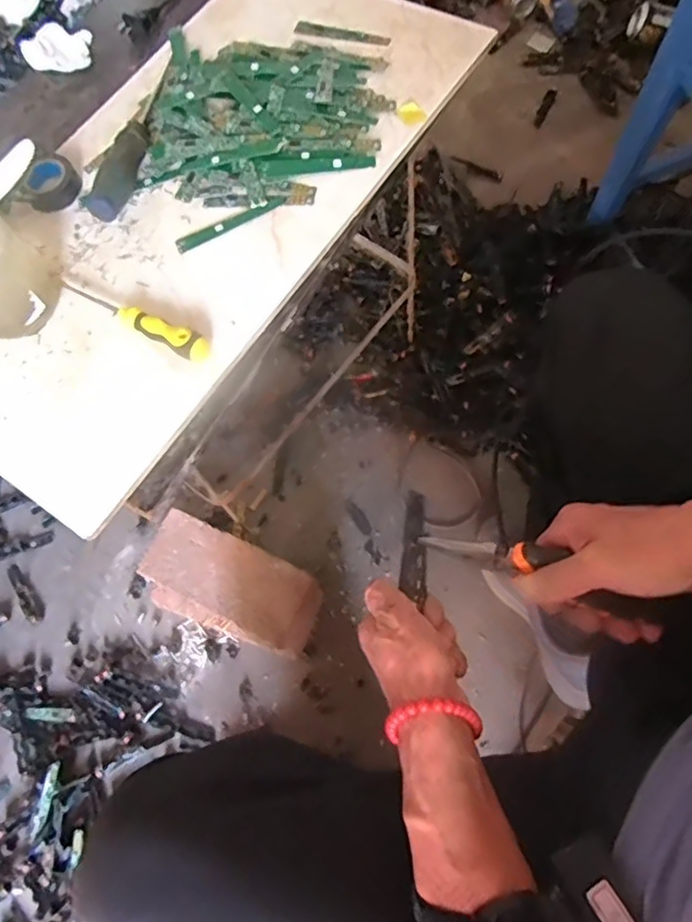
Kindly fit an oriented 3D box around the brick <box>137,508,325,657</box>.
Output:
[{"bbox_3d":[-0.152,0.176,0.817,0.240,0.096,0.122,20,71,14],"label":"brick"}]

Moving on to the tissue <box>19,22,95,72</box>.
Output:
[{"bbox_3d":[-0.307,-0.438,0.628,0.067,0.020,0.051,-4,67,5],"label":"tissue"}]

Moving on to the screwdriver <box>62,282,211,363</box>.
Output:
[{"bbox_3d":[-0.172,-0.121,0.479,0.151,0.024,0.021,31,74,17],"label":"screwdriver"}]

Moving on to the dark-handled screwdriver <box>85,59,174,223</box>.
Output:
[{"bbox_3d":[-0.191,-0.297,0.548,0.027,0.029,0.189,13,70,12],"label":"dark-handled screwdriver"}]

